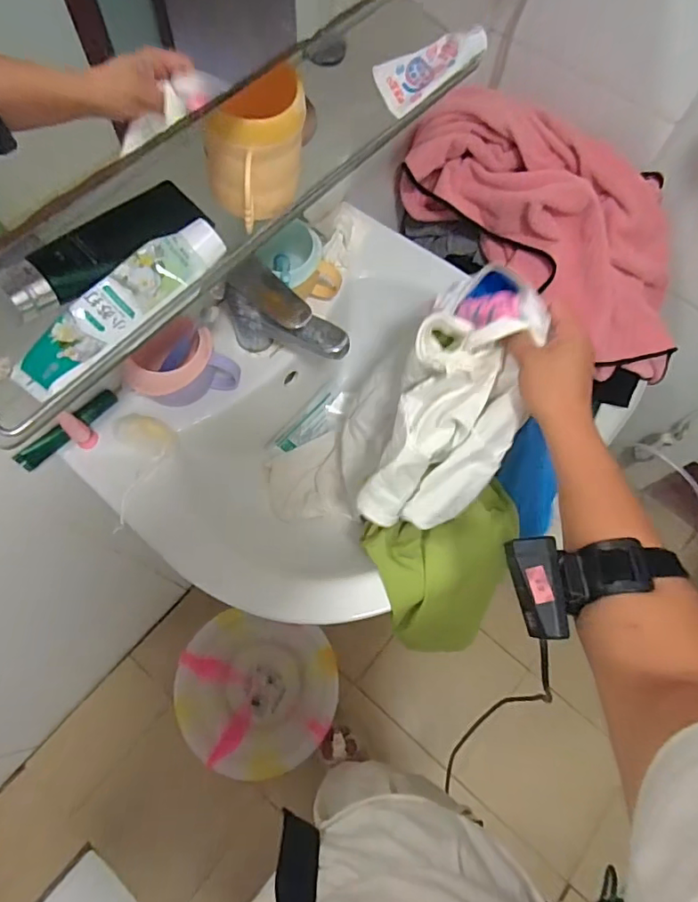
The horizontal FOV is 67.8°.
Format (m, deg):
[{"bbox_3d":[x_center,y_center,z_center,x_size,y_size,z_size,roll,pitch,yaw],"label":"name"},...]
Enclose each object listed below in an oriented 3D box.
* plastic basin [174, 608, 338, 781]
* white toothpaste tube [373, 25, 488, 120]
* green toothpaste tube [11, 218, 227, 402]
[{"bbox_3d":[-0.200,0.533,1.136,0.329,0.116,0.309,1,68,-2],"label":"plastic basin"},{"bbox_3d":[0.081,-0.377,0.508,0.115,0.032,0.047,-36,73,-15],"label":"white toothpaste tube"},{"bbox_3d":[-0.171,-0.111,0.388,0.044,0.028,0.177,38,71,12],"label":"green toothpaste tube"}]

